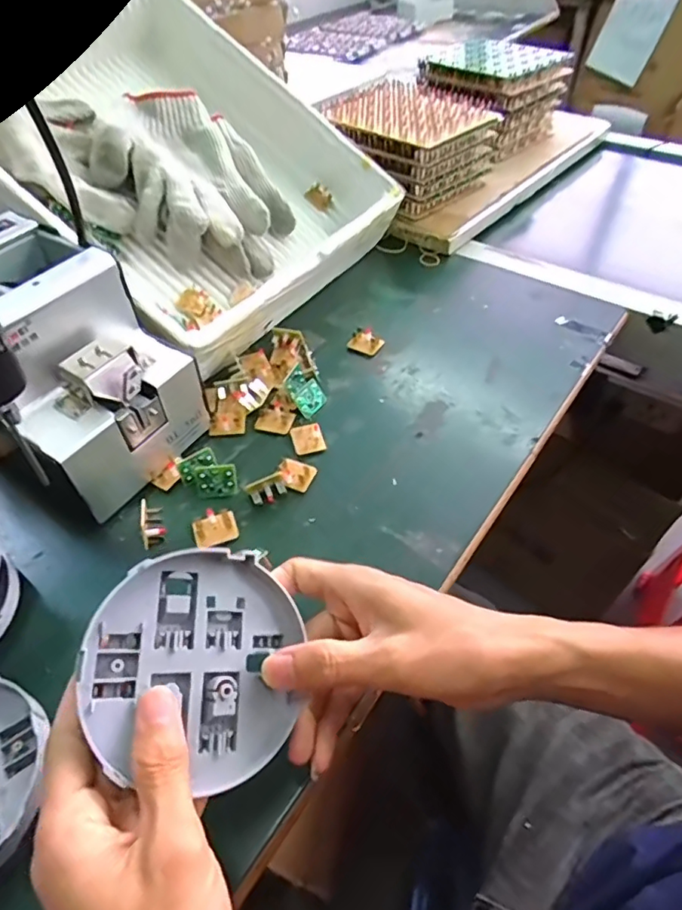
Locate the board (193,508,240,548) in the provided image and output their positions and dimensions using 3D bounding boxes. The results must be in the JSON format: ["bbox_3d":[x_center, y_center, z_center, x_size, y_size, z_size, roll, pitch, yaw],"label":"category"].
[{"bbox_3d":[-0.092,0.053,0.397,0.031,0.011,0.025,-16,51,-11],"label":"board"}]

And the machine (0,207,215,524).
[{"bbox_3d":[-0.209,-0.065,0.410,0.164,0.148,0.130,24,55,21],"label":"machine"}]

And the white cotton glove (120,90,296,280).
[{"bbox_3d":[-0.128,-0.293,0.563,0.108,0.054,0.228,-30,85,-22],"label":"white cotton glove"}]

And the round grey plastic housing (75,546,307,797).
[{"bbox_3d":[-0.067,0.097,0.259,0.099,0.014,0.102,13,63,-27],"label":"round grey plastic housing"}]

